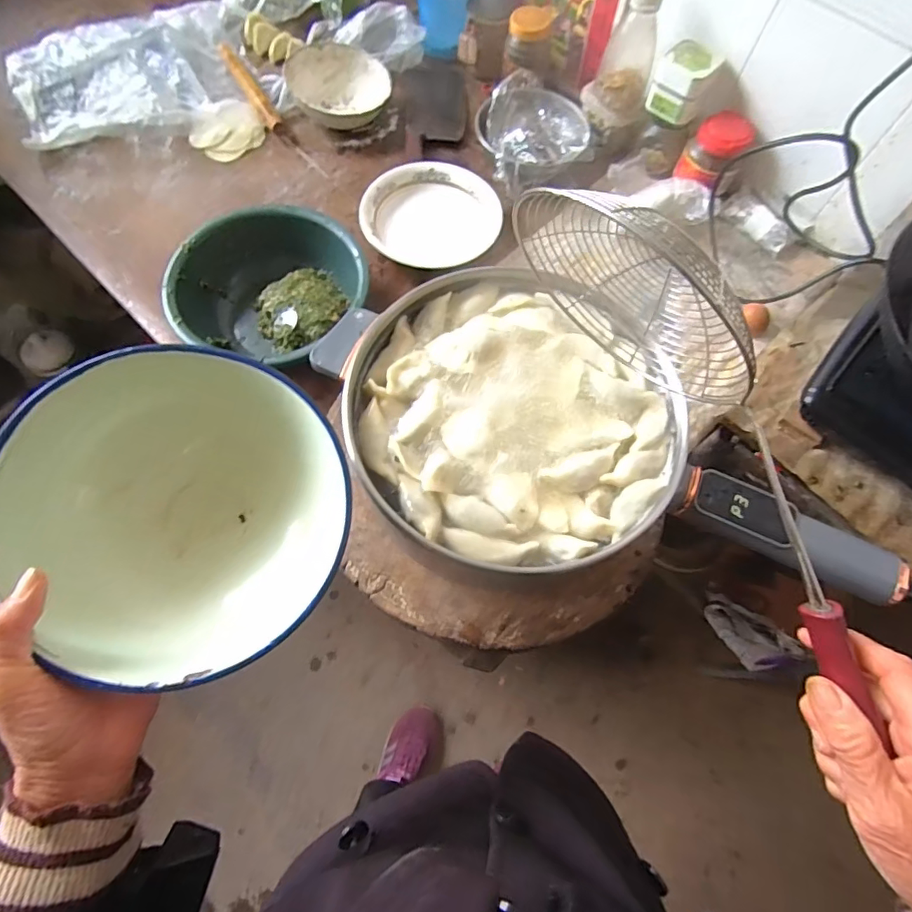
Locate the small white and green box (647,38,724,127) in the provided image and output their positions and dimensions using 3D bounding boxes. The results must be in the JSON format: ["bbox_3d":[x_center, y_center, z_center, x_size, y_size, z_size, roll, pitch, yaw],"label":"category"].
[{"bbox_3d":[0.318,-0.524,0.713,0.072,0.069,0.069,38,73,13],"label":"small white and green box"}]

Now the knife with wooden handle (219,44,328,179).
[{"bbox_3d":[-0.309,-0.562,0.824,0.038,0.030,0.329,-32,73,-13],"label":"knife with wooden handle"}]

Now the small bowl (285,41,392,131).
[{"bbox_3d":[-0.188,-0.596,0.825,0.161,0.054,0.141,-6,69,-4],"label":"small bowl"}]

